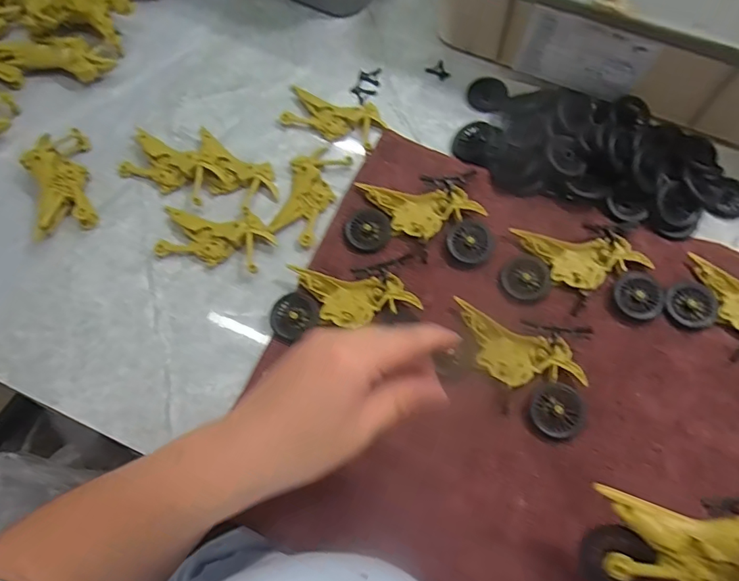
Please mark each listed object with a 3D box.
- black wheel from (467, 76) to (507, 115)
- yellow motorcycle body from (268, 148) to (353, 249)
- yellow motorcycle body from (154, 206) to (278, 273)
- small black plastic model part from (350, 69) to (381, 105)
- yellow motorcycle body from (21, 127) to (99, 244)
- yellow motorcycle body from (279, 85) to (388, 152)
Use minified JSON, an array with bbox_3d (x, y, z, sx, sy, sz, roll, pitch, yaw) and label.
[{"bbox_3d":[0.113,-0.187,0.467,0.035,0.006,0.043,17,71,9],"label":"black wheel"},{"bbox_3d":[-0.054,-0.085,0.426,0.045,0.008,0.092,21,72,10],"label":"yellow motorcycle body"},{"bbox_3d":[-0.130,-0.045,0.411,0.095,0.016,0.049,12,71,7],"label":"yellow motorcycle body"},{"bbox_3d":[-0.003,-0.196,0.469,0.022,0.004,0.046,17,71,9],"label":"small black plastic model part"},{"bbox_3d":[-0.273,-0.095,0.431,0.050,0.023,0.097,-17,70,-4],"label":"yellow motorcycle body"},{"bbox_3d":[-0.034,-0.159,0.460,0.091,0.011,0.050,12,71,7],"label":"yellow motorcycle body"}]

